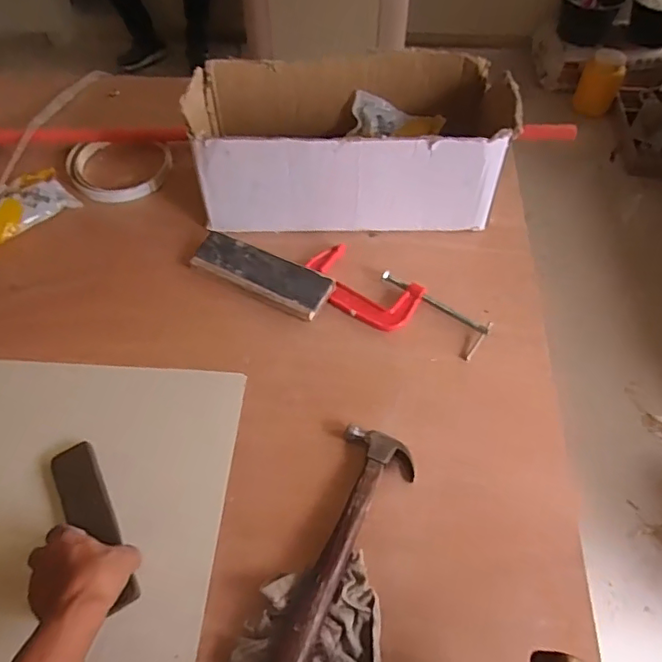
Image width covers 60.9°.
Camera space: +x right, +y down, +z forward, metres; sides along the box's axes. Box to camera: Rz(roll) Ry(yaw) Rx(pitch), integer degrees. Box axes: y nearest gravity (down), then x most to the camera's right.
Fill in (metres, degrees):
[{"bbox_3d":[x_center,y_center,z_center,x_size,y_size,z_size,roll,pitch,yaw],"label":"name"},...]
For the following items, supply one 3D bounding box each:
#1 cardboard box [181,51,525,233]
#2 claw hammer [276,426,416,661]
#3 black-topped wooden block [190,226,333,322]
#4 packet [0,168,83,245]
[{"bbox_3d":[0.027,-0.293,0.884,0.450,0.170,0.218,3,55,3],"label":"cardboard box"},{"bbox_3d":[0.000,0.246,0.598,0.081,0.021,0.318,21,58,15],"label":"claw hammer"},{"bbox_3d":[-0.104,-0.085,0.829,0.218,0.017,0.075,23,58,16],"label":"black-topped wooden block"},{"bbox_3d":[-0.510,-0.205,0.906,0.168,0.034,0.111,-30,60,-19],"label":"packet"}]

